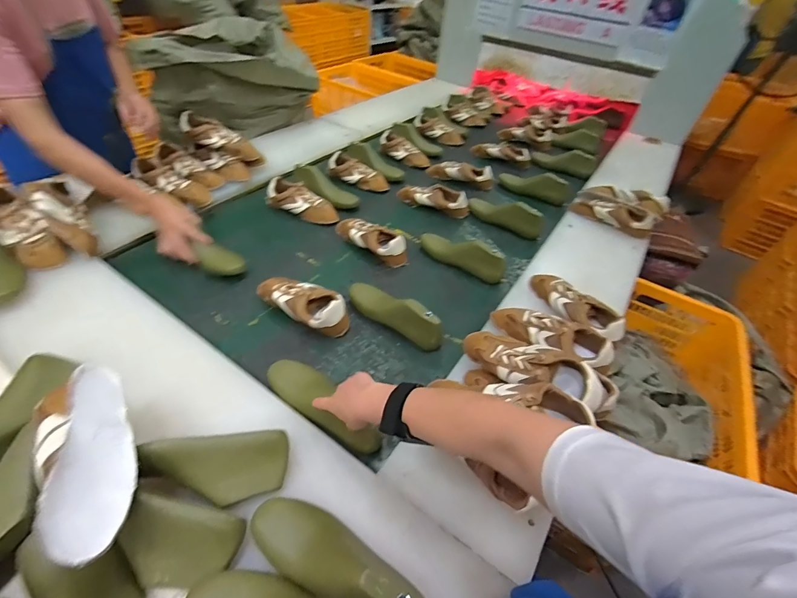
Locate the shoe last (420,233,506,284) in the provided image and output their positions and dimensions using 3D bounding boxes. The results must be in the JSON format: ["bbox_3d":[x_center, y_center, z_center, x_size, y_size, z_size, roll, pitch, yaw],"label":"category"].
[{"bbox_3d":[0.164,-0.124,0.960,0.245,0.078,0.064,28,50,19],"label":"shoe last"}]

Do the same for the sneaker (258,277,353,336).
[{"bbox_3d":[-0.211,0.007,0.810,0.231,0.080,0.091,27,49,18],"label":"sneaker"}]

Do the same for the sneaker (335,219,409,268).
[{"bbox_3d":[-0.077,-0.169,0.996,0.248,0.066,0.099,37,53,26],"label":"sneaker"}]

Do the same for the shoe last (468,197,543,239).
[{"bbox_3d":[0.335,-0.261,1.159,0.241,0.101,0.064,21,48,13],"label":"shoe last"}]

